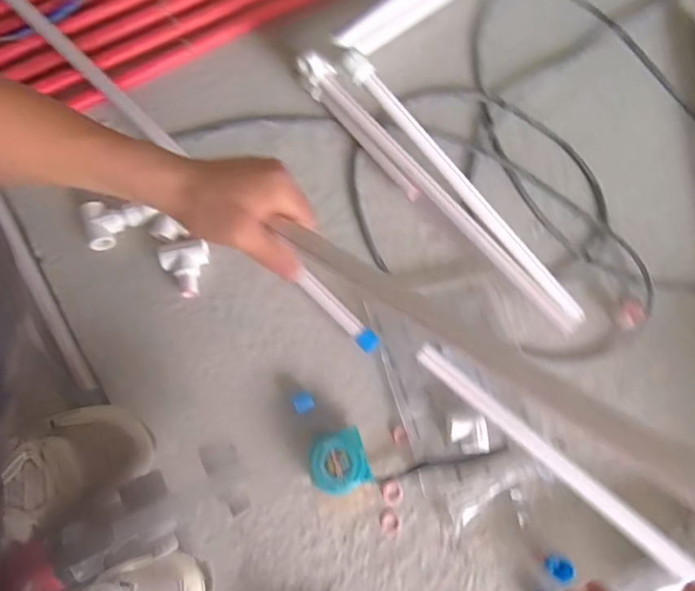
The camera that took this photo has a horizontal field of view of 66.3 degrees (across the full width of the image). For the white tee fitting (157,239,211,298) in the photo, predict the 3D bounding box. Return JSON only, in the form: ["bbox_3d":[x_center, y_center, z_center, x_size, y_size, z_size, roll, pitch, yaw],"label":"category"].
[{"bbox_3d":[-0.192,-0.034,0.636,0.057,0.031,0.066,-17,73,-5],"label":"white tee fitting"}]

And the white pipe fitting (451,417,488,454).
[{"bbox_3d":[0.132,0.153,0.577,0.037,0.019,0.037,-6,72,-1],"label":"white pipe fitting"}]

